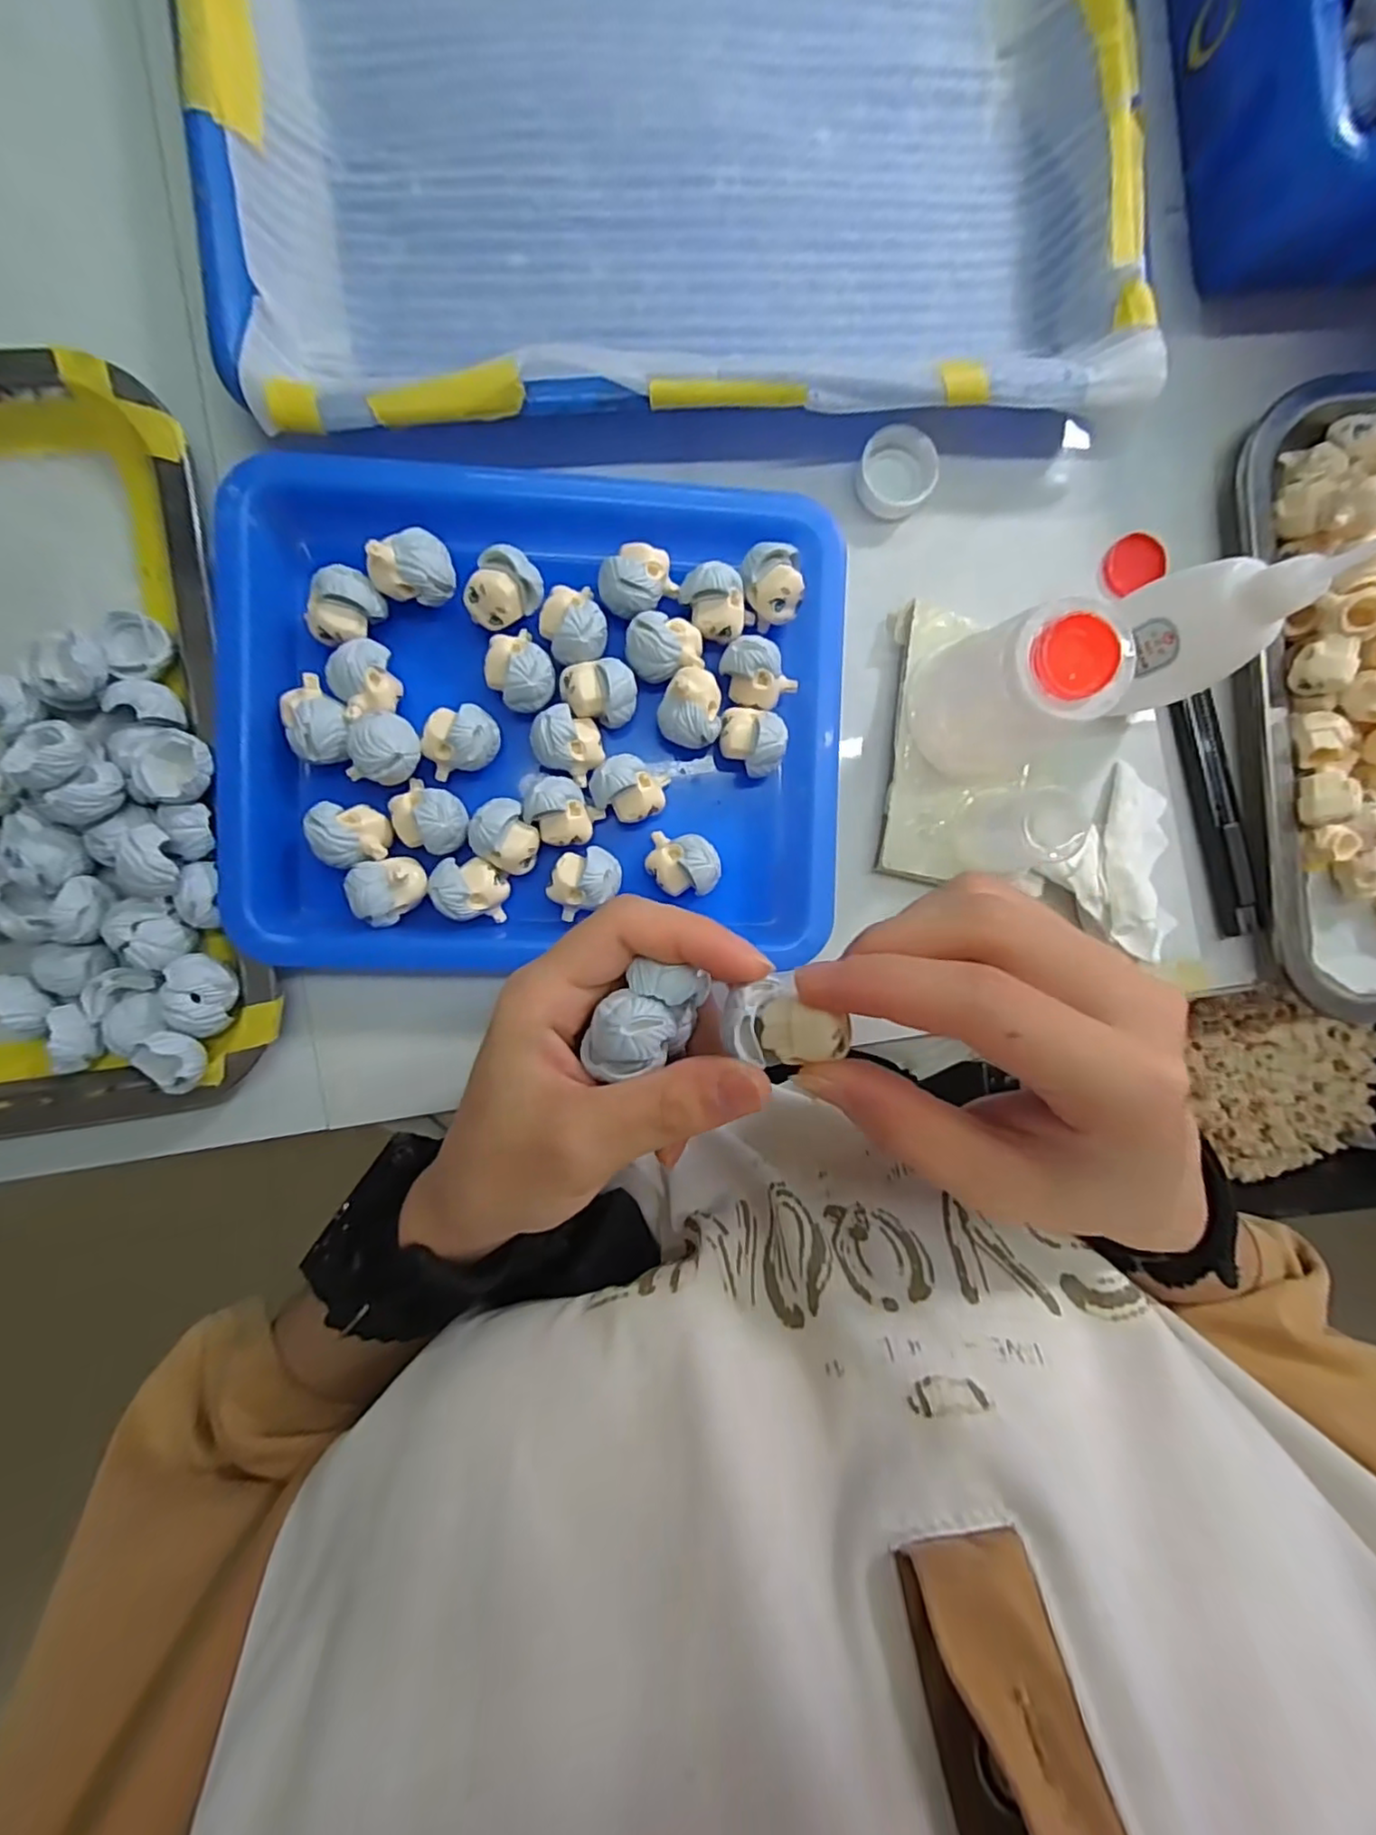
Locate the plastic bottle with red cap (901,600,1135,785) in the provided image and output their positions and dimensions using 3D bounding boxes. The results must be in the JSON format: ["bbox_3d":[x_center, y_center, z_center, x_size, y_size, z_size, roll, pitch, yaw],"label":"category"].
[{"bbox_3d":[0.118,-0.081,0.231,0.054,0.063,0.053,-16,94,-3],"label":"plastic bottle with red cap"}]

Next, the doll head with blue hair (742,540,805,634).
[{"bbox_3d":[0.031,-0.125,0.245,0.022,0.019,0.026,-4,93,-4],"label":"doll head with blue hair"}]

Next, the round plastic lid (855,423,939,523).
[{"bbox_3d":[0.082,-0.178,0.257,0.030,0.010,0.029,0,93,-4],"label":"round plastic lid"}]

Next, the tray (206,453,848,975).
[{"bbox_3d":[-0.053,-0.069,0.239,0.216,0.025,0.176,2,93,-4],"label":"tray"}]

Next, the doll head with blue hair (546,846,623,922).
[{"bbox_3d":[-0.039,-0.014,0.244,0.027,0.021,0.022,-24,95,-2],"label":"doll head with blue hair"}]

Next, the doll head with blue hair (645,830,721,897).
[{"bbox_3d":[-0.002,-0.020,0.248,0.026,0.023,0.023,6,93,-4],"label":"doll head with blue hair"}]

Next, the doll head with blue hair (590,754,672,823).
[{"bbox_3d":[-0.023,-0.048,0.245,0.028,0.023,0.022,25,91,-5],"label":"doll head with blue hair"}]

